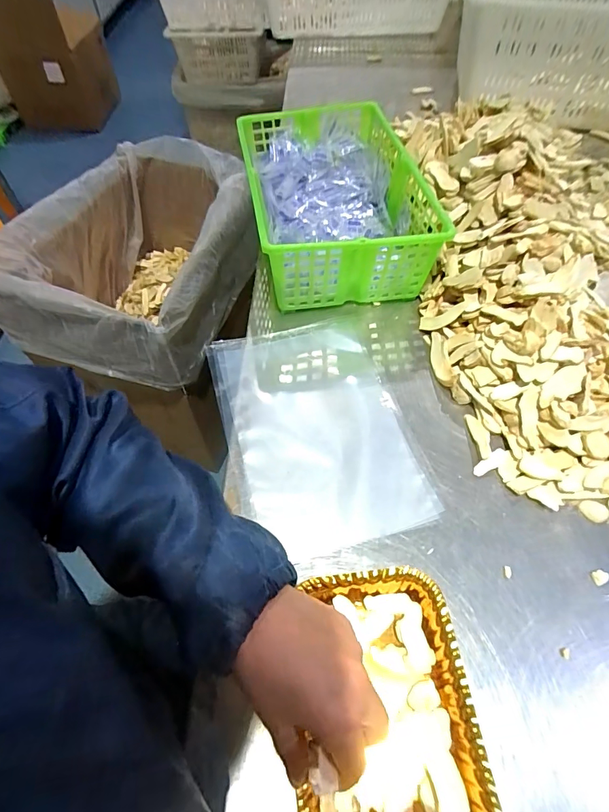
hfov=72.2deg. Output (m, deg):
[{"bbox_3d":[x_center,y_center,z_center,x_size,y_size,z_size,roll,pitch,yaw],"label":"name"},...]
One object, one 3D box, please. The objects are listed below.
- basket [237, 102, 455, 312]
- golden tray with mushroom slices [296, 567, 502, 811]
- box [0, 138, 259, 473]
[{"bbox_3d":[0.036,-0.292,0.577,0.216,0.096,0.350,-7,58,-6],"label":"basket"},{"bbox_3d":[0.057,0.213,0.292,0.118,0.027,0.180,-1,57,-2],"label":"golden tray with mushroom slices"},{"bbox_3d":[-0.363,-0.313,0.996,0.446,0.326,0.556,15,58,11],"label":"box"}]

